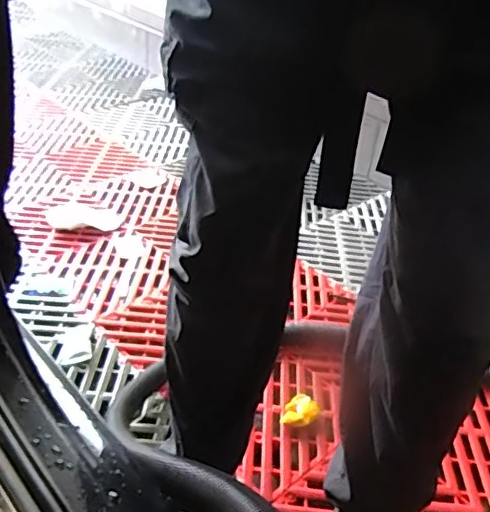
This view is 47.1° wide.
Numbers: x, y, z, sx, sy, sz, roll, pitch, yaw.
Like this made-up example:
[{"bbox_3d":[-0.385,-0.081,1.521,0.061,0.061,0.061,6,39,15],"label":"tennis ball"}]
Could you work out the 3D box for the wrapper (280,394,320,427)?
[{"bbox_3d":[0.093,0.263,0.938,0.056,0.030,0.059,4,34,-3],"label":"wrapper"}]

